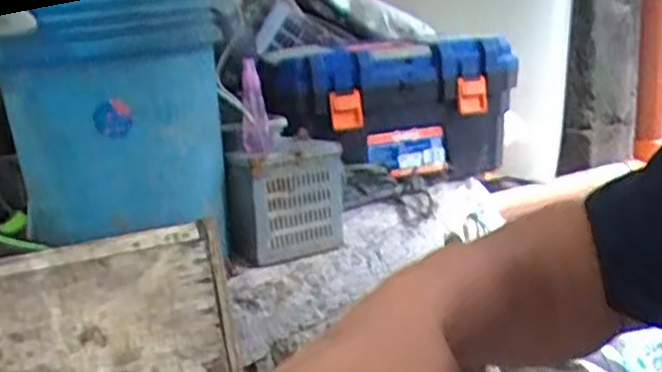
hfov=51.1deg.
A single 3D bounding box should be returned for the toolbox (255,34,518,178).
[{"bbox_3d":[0.099,-0.138,1.256,0.480,0.230,0.185,-10,16,-20],"label":"toolbox"}]

